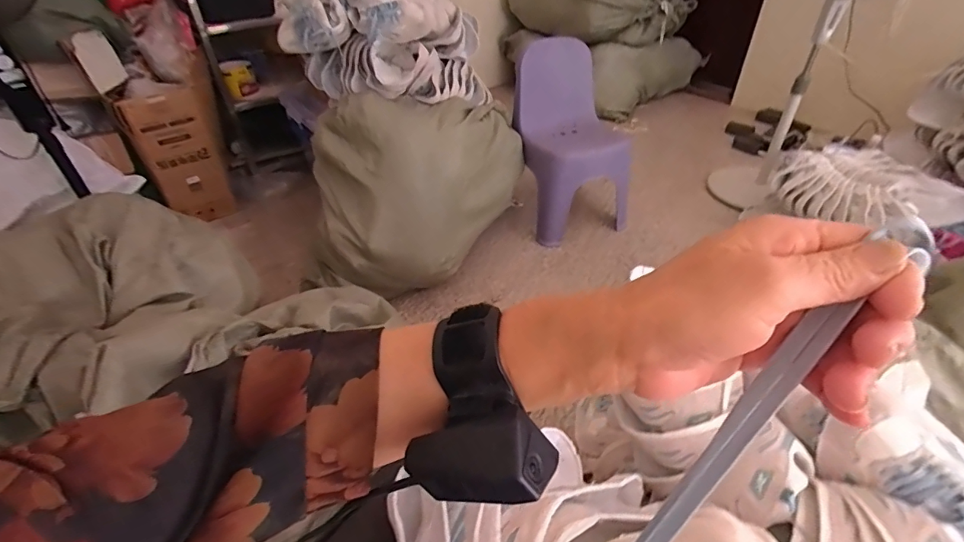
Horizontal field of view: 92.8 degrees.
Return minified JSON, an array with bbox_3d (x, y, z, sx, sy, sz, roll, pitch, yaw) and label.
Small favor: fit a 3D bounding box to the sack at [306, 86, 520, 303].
[{"bbox_3d":[-0.187,-0.284,1.374,0.446,0.445,0.593,16,42,20],"label":"sack"}]

